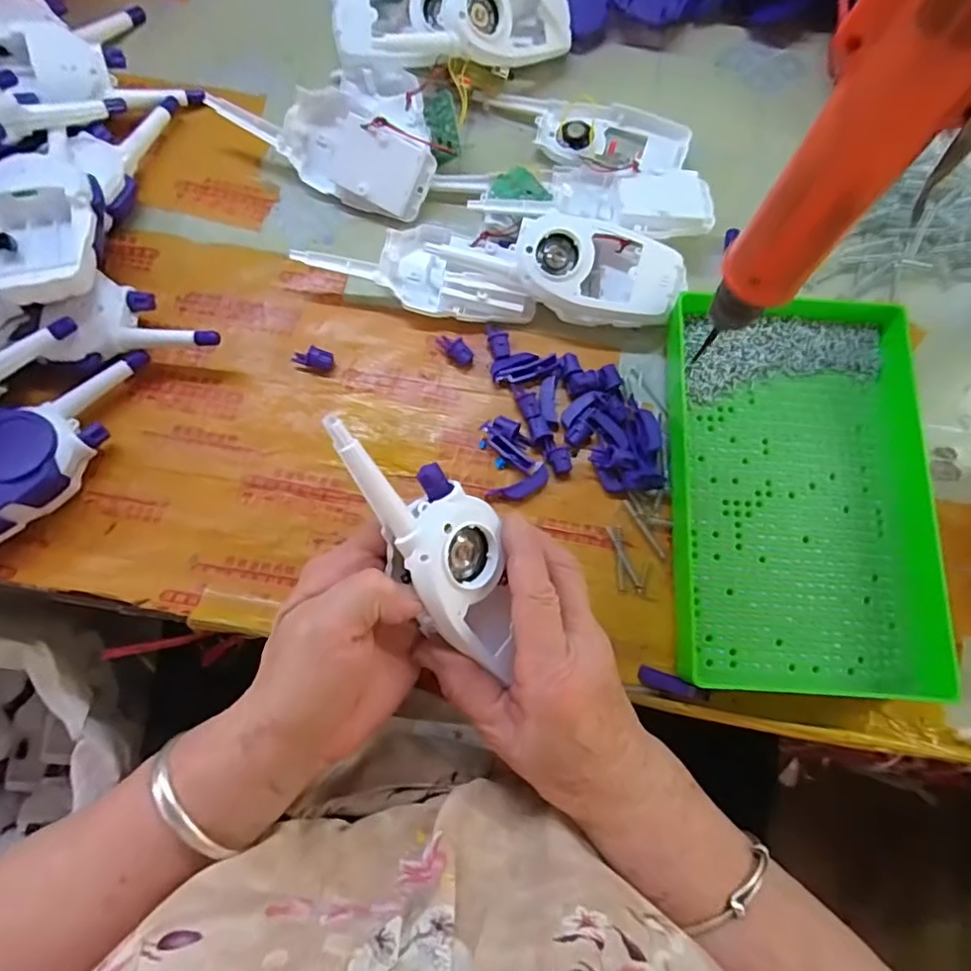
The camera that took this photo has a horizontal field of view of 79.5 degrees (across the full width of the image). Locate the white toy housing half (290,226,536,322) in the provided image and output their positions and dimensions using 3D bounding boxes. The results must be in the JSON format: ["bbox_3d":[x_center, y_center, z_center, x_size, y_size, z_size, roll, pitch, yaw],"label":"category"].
[{"bbox_3d":[-0.042,-0.151,0.405,0.157,0.026,0.060,13,75,2],"label":"white toy housing half"}]

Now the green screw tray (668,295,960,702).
[{"bbox_3d":[0.192,0.001,0.363,0.144,0.031,0.239,3,76,0],"label":"green screw tray"}]

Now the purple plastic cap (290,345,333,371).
[{"bbox_3d":[-0.116,-0.086,0.393,0.025,0.014,0.013,18,75,3],"label":"purple plastic cap"}]

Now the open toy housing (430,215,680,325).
[{"bbox_3d":[0.051,-0.146,0.392,0.166,0.041,0.058,11,75,1],"label":"open toy housing"}]

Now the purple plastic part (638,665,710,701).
[{"bbox_3d":[0.111,0.117,0.344,0.041,0.009,0.011,17,75,2],"label":"purple plastic part"}]

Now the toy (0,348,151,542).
[{"bbox_3d":[-0.275,-0.020,0.357,0.057,0.039,0.165,38,77,8],"label":"toy"}]

